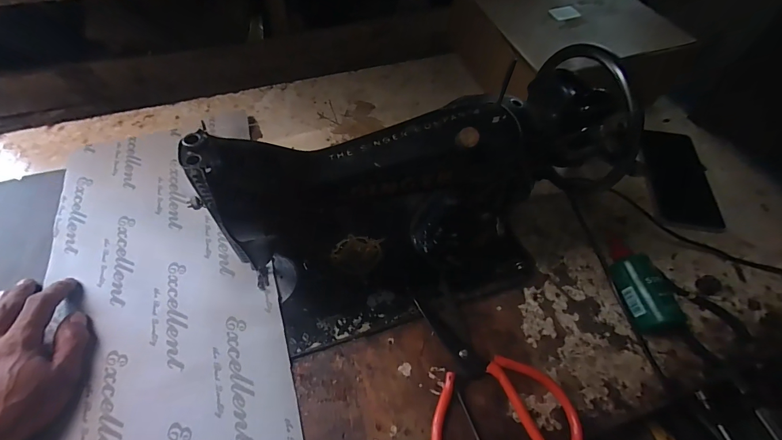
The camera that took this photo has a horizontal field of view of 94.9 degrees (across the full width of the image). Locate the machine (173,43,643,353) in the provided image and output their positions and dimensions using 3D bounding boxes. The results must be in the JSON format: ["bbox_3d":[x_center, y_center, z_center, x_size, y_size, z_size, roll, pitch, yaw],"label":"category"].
[{"bbox_3d":[0.023,-0.018,0.341,0.330,0.193,0.157,-13,57,-12],"label":"machine"}]

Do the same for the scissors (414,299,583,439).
[{"bbox_3d":[0.097,0.155,0.336,0.129,0.013,0.173,-4,56,-6],"label":"scissors"}]

